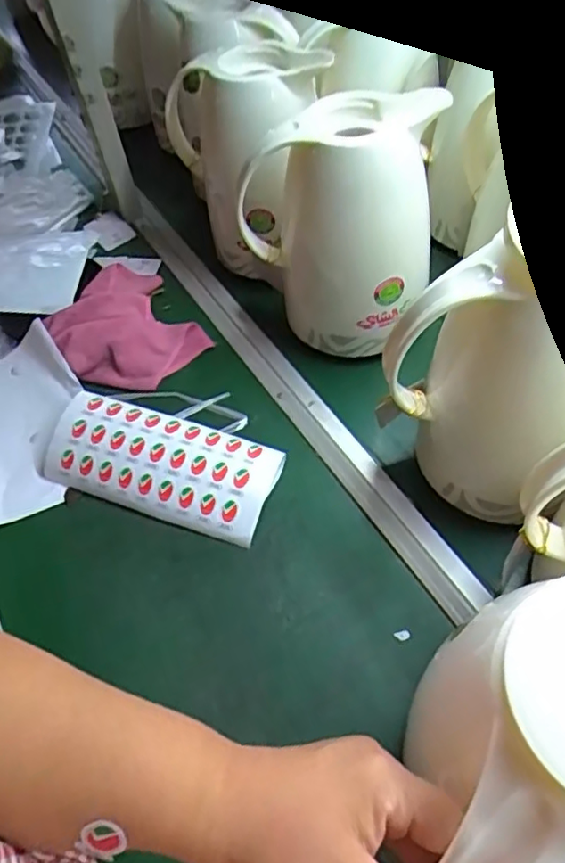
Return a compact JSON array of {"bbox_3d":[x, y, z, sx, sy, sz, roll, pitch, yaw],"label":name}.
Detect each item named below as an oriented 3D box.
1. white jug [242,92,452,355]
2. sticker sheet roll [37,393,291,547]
[{"bbox_3d":[0.069,-0.205,0.636,0.164,0.233,0.134,25,60,22],"label":"white jug"},{"bbox_3d":[-0.123,0.031,0.604,0.230,0.034,0.100,14,56,16],"label":"sticker sheet roll"}]

